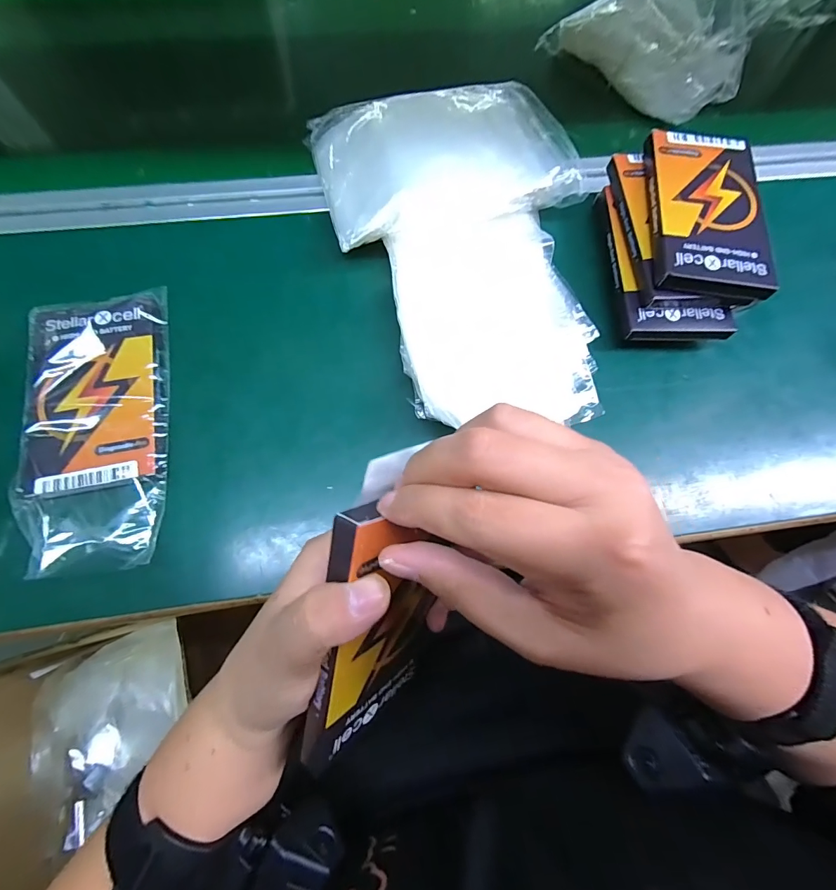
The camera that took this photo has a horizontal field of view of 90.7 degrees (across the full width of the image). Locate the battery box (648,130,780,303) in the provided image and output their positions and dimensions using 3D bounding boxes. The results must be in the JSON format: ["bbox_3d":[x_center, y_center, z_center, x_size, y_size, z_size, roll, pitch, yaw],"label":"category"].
[{"bbox_3d":[0.210,-0.171,0.300,0.077,0.014,0.135,6,73,0],"label":"battery box"}]

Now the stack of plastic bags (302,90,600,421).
[{"bbox_3d":[0.043,-0.151,0.315,0.197,0.049,0.290,-15,74,-7],"label":"stack of plastic bags"}]

